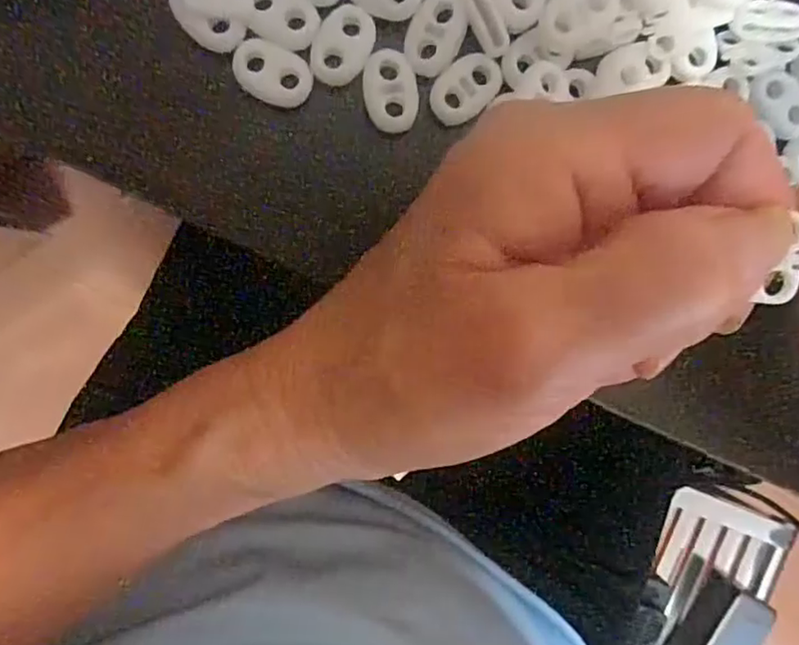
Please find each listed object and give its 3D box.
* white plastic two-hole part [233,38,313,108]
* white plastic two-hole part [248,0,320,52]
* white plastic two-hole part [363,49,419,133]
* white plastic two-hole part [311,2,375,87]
[{"bbox_3d":[-0.035,-0.069,0.170,0.021,0.005,0.015,21,90,-6],"label":"white plastic two-hole part"},{"bbox_3d":[-0.032,-0.084,0.166,0.019,0.004,0.015,33,88,-6],"label":"white plastic two-hole part"},{"bbox_3d":[-0.002,-0.066,0.171,0.015,0.004,0.022,-11,93,-5],"label":"white plastic two-hole part"},{"bbox_3d":[-0.016,-0.078,0.170,0.015,0.004,0.021,24,89,-6],"label":"white plastic two-hole part"}]

